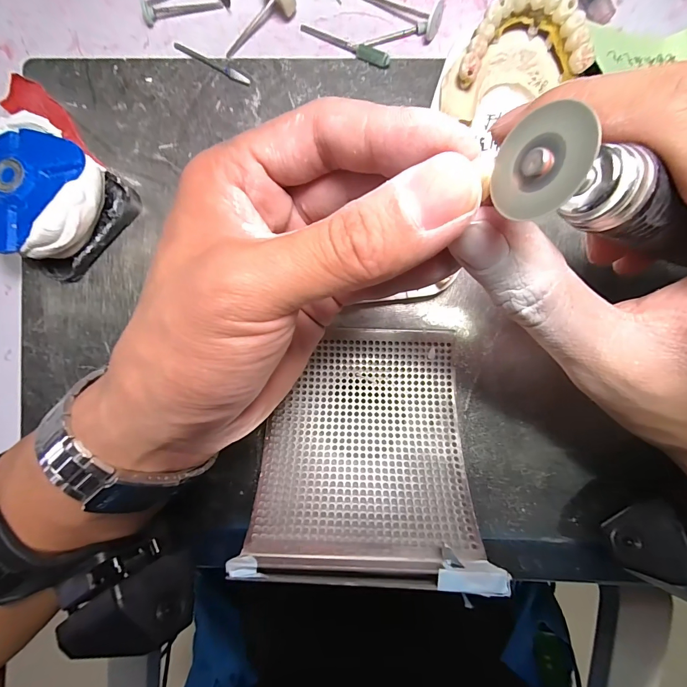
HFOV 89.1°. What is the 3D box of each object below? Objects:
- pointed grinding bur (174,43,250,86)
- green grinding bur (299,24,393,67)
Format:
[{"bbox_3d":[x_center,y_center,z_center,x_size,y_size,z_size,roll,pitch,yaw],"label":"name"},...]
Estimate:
[{"bbox_3d":[-0.074,-0.158,0.196,0.047,0.004,0.005,29,92,1],"label":"pointed grinding bur"},{"bbox_3d":[0.001,-0.165,0.192,0.052,0.006,0.006,27,92,1],"label":"green grinding bur"}]

